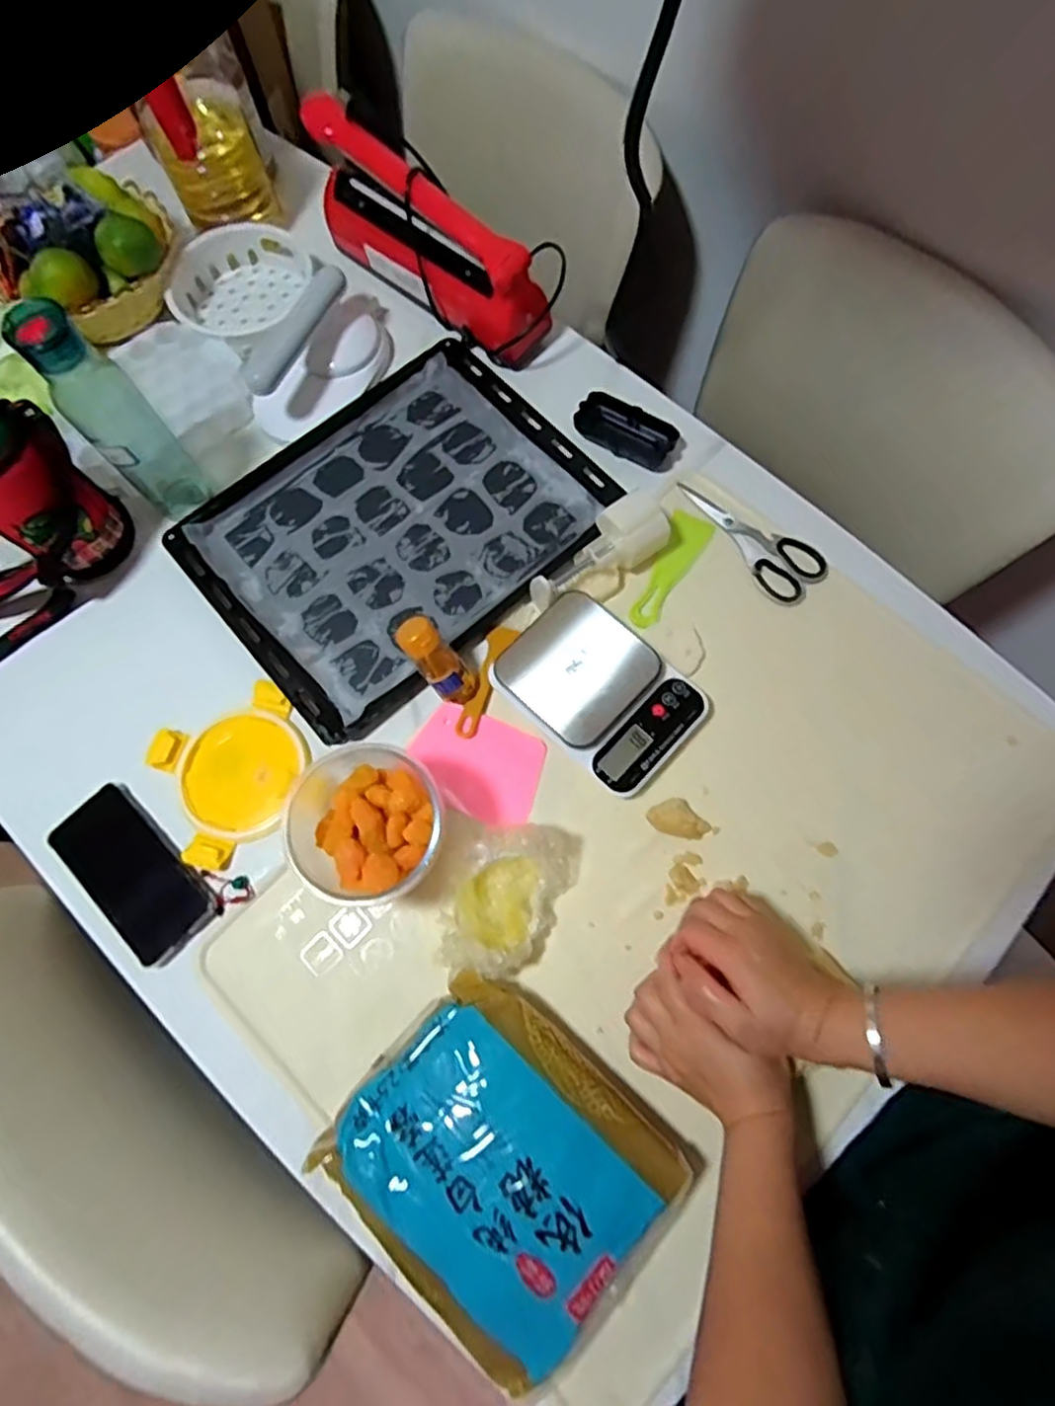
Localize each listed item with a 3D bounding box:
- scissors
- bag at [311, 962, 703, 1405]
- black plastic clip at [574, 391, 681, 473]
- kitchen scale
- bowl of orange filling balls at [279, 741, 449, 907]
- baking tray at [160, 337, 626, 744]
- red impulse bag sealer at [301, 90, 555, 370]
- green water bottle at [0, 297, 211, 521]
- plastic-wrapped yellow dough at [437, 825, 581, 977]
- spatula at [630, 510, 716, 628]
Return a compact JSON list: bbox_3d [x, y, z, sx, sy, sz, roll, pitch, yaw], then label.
[{"bbox_3d":[0.238,-0.181,0.686,0.070,0.011,0.174,-32,75,-9],"label":"scissors"},{"bbox_3d":[-0.022,0.347,0.499,0.226,0.060,0.197,42,78,12],"label":"bag"},{"bbox_3d":[0.110,-0.299,0.721,0.113,0.022,0.047,27,75,9],"label":"black plastic clip"},{"bbox_3d":[0.068,-0.012,0.621,0.180,0.037,0.127,41,77,12],"label":"kitchen scale"},{"bbox_3d":[-0.135,0.101,0.557,0.125,0.103,0.134,0,73,1],"label":"bowl of orange filling balls"},{"bbox_3d":[-0.136,-0.191,0.691,0.393,0.033,0.307,-40,77,-11],"label":"baking tray"},{"bbox_3d":[-0.109,-0.512,0.723,0.293,0.156,0.067,35,76,11],"label":"red impulse bag sealer"},{"bbox_3d":[-0.375,-0.258,0.611,0.065,0.224,0.053,-38,76,-10],"label":"green water bottle"},{"bbox_3d":[-0.016,0.165,0.567,0.095,0.056,0.143,24,75,8],"label":"plastic-wrapped yellow dough"},{"bbox_3d":[0.143,-0.140,0.678,0.045,0.012,0.144,31,76,10],"label":"spatula"}]

